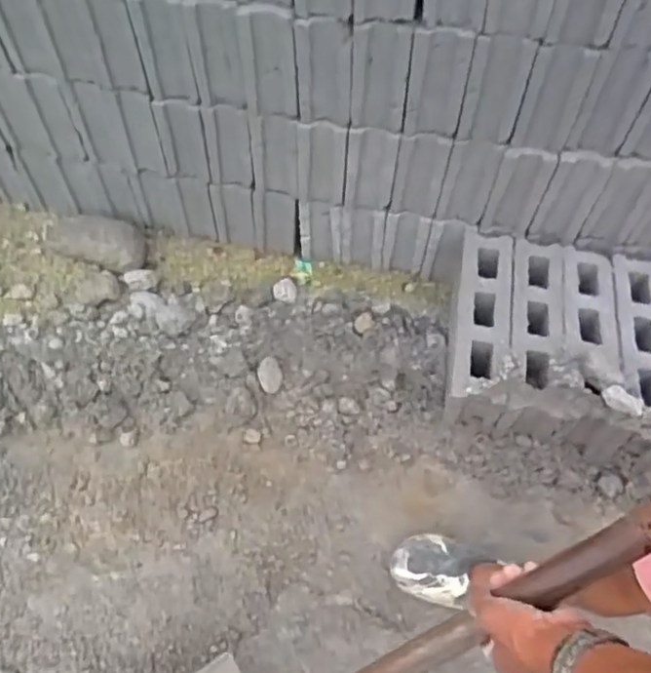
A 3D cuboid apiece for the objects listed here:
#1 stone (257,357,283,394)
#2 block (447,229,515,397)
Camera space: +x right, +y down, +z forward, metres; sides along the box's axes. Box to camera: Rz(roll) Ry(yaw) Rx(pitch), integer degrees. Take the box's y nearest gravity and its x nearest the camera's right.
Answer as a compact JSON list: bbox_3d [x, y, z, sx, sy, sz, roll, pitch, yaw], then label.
[{"bbox_3d":[-0.115,0.078,1.288,0.052,0.038,0.081,-6,57,-5],"label":"stone"},{"bbox_3d":[0.308,-0.013,1.276,0.101,0.194,0.398,10,57,5],"label":"block"}]

